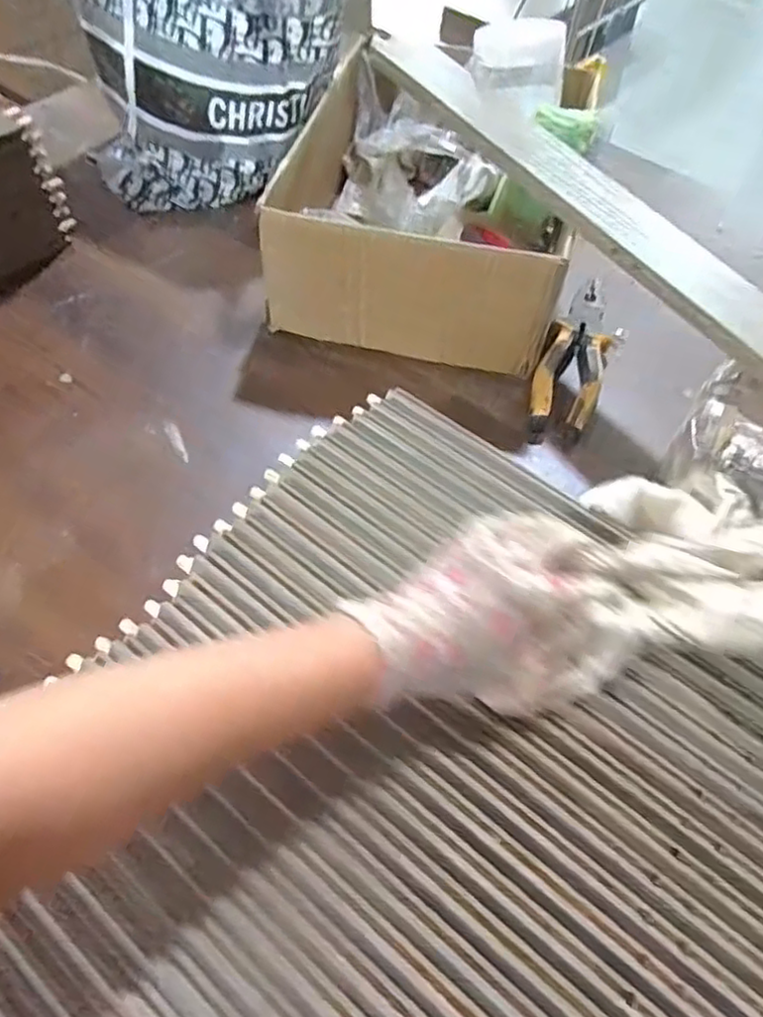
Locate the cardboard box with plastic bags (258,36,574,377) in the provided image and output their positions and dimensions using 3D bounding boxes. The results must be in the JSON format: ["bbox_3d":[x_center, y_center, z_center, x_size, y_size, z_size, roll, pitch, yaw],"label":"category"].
[{"bbox_3d":[0.045,-0.285,0.638,0.243,0.104,0.284,11,56,5],"label":"cardboard box with plastic bags"}]

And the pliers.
[{"bbox_3d":[0.176,-0.133,0.606,0.054,0.021,0.191,21,58,11],"label":"pliers"}]

